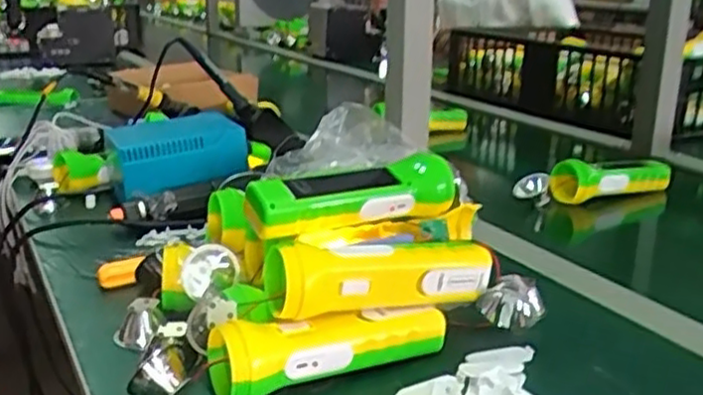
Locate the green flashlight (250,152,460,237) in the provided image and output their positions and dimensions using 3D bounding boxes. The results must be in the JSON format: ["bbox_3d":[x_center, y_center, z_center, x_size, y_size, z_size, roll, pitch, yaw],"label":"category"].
[{"bbox_3d":[0.005,-0.001,0.543,0.163,0.039,0.039,-11,21,-29],"label":"green flashlight"}]

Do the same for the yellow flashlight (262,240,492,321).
[{"bbox_3d":[0.023,0.052,0.503,0.163,0.047,0.044,-5,19,-15],"label":"yellow flashlight"}]

